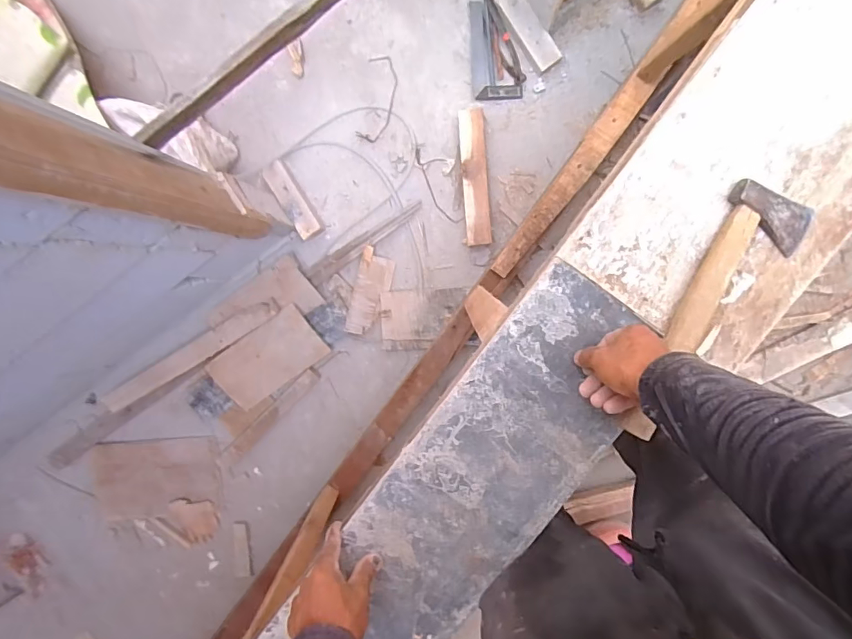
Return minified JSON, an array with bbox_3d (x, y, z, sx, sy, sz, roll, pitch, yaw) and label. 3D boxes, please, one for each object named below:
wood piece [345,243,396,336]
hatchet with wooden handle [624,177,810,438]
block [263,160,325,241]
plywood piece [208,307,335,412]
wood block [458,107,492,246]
[{"bbox_3d":[-0.138,-0.066,1.161,0.082,0.019,0.208,16,96,2],"label":"wood piece"},{"bbox_3d":[0.319,-0.005,0.539,0.095,0.030,0.315,31,91,0],"label":"hatchet with wooden handle"},{"bbox_3d":[-0.321,-0.286,1.136,0.060,0.018,0.188,-35,96,-25],"label":"block"},{"bbox_3d":[-0.388,0.098,1.165,0.267,0.010,0.160,-35,112,5],"label":"plywood piece"},{"bbox_3d":[0.115,-0.331,1.111,0.064,0.036,0.315,-4,95,4],"label":"wood block"}]

